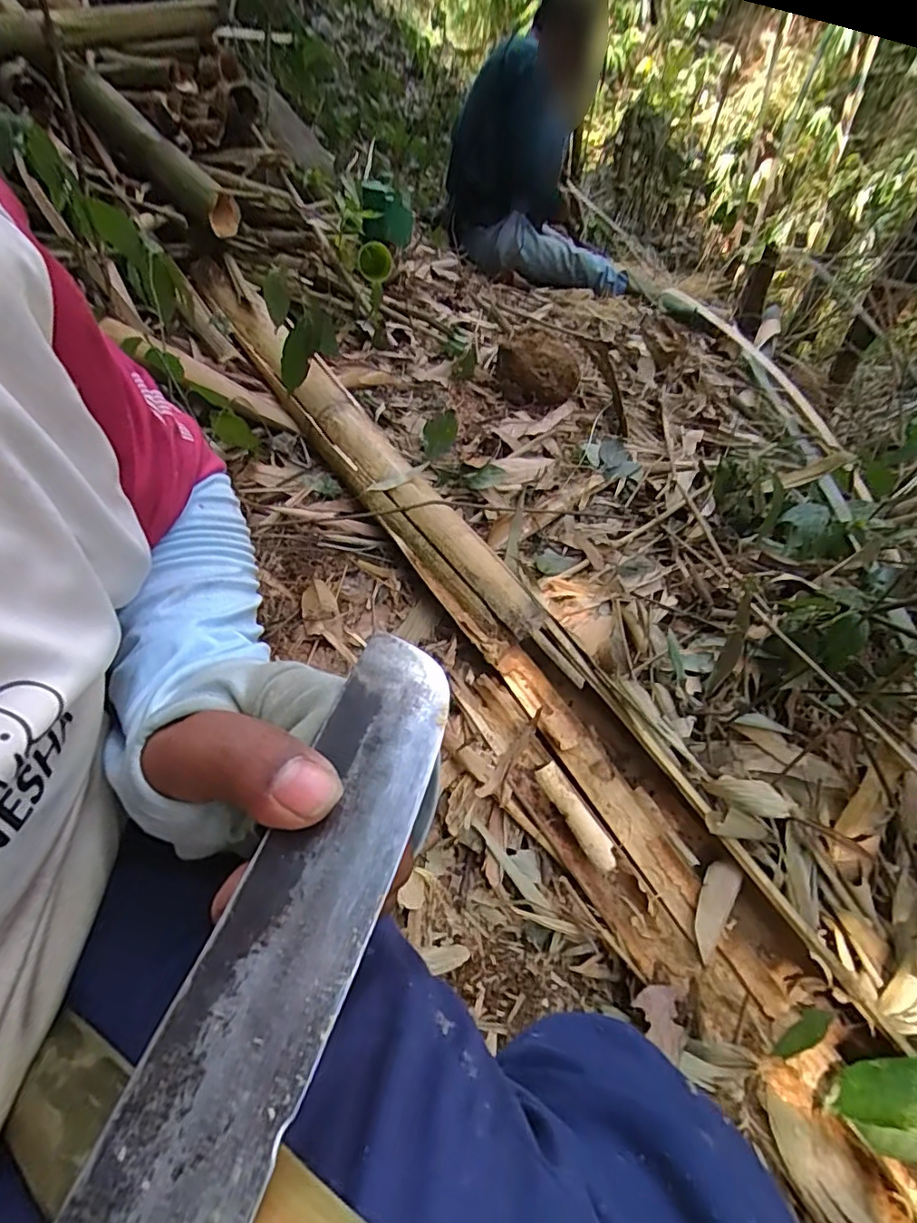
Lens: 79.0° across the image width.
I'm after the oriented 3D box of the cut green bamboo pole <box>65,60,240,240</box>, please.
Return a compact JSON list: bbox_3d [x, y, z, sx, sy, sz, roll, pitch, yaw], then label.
[{"bbox_3d":[-0.566,-0.844,1.022,0.393,0.071,0.064,43,59,5],"label":"cut green bamboo pole"}]

